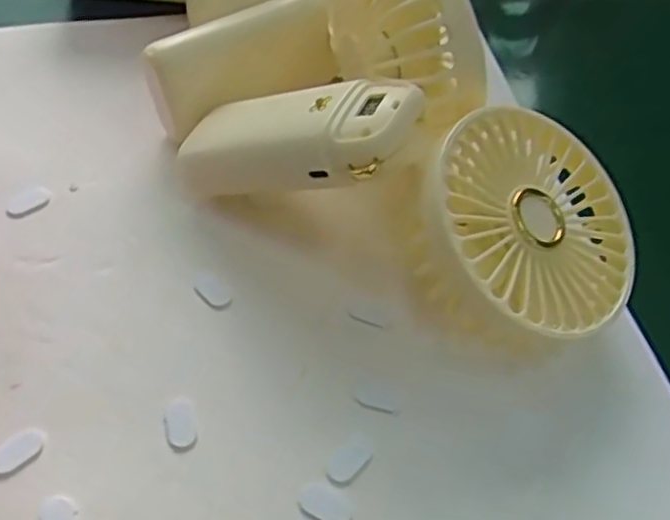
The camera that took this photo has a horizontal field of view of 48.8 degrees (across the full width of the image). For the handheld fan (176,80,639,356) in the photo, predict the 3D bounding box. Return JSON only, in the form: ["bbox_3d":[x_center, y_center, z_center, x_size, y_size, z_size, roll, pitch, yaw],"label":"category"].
[{"bbox_3d":[0.029,-0.033,0.288,0.179,0.067,0.091,32,57,20],"label":"handheld fan"}]

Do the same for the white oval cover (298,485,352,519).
[{"bbox_3d":[-0.003,0.079,0.239,0.018,0.004,0.009,24,55,15],"label":"white oval cover"}]

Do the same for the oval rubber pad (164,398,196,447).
[{"bbox_3d":[-0.054,0.055,0.255,0.010,0.004,0.018,-11,54,-12],"label":"oval rubber pad"}]

